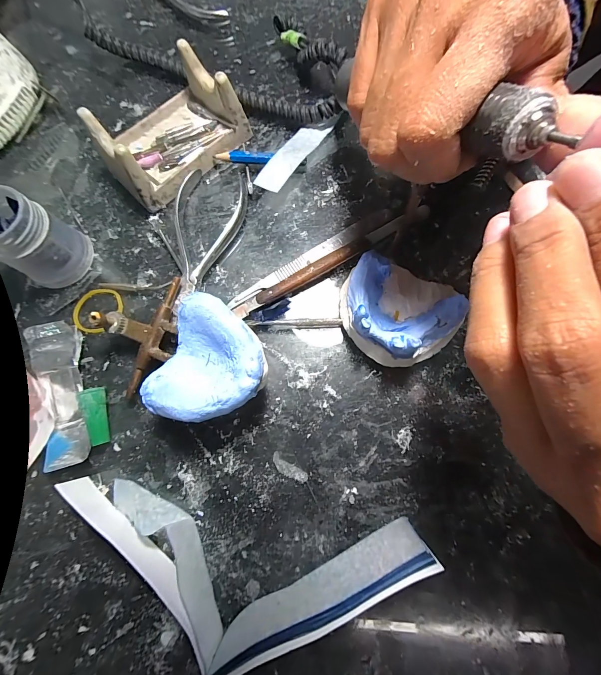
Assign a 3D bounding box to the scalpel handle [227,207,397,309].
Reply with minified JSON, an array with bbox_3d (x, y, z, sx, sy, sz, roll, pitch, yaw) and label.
[{"bbox_3d":[0.009,-0.055,0.205,0.129,0.005,0.012,-31,76,-6],"label":"scalpel handle"}]

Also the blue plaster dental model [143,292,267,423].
[{"bbox_3d":[-0.045,0.017,0.168,0.058,0.046,0.062,0,76,1],"label":"blue plaster dental model"}]

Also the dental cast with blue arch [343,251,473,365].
[{"bbox_3d":[0.057,-0.014,0.177,0.067,0.036,0.058,19,76,7],"label":"dental cast with blue arch"}]

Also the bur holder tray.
[{"bbox_3d":[-0.097,-0.150,0.214,0.097,0.042,0.069,-44,78,-9],"label":"bur holder tray"}]

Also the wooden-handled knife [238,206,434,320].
[{"bbox_3d":[0.023,-0.051,0.202,0.146,0.008,0.012,-30,76,-6],"label":"wooden-handled knife"}]

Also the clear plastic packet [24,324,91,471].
[{"bbox_3d":[-0.146,0.033,0.183,0.026,0.013,0.086,-15,75,-2],"label":"clear plastic packet"}]

